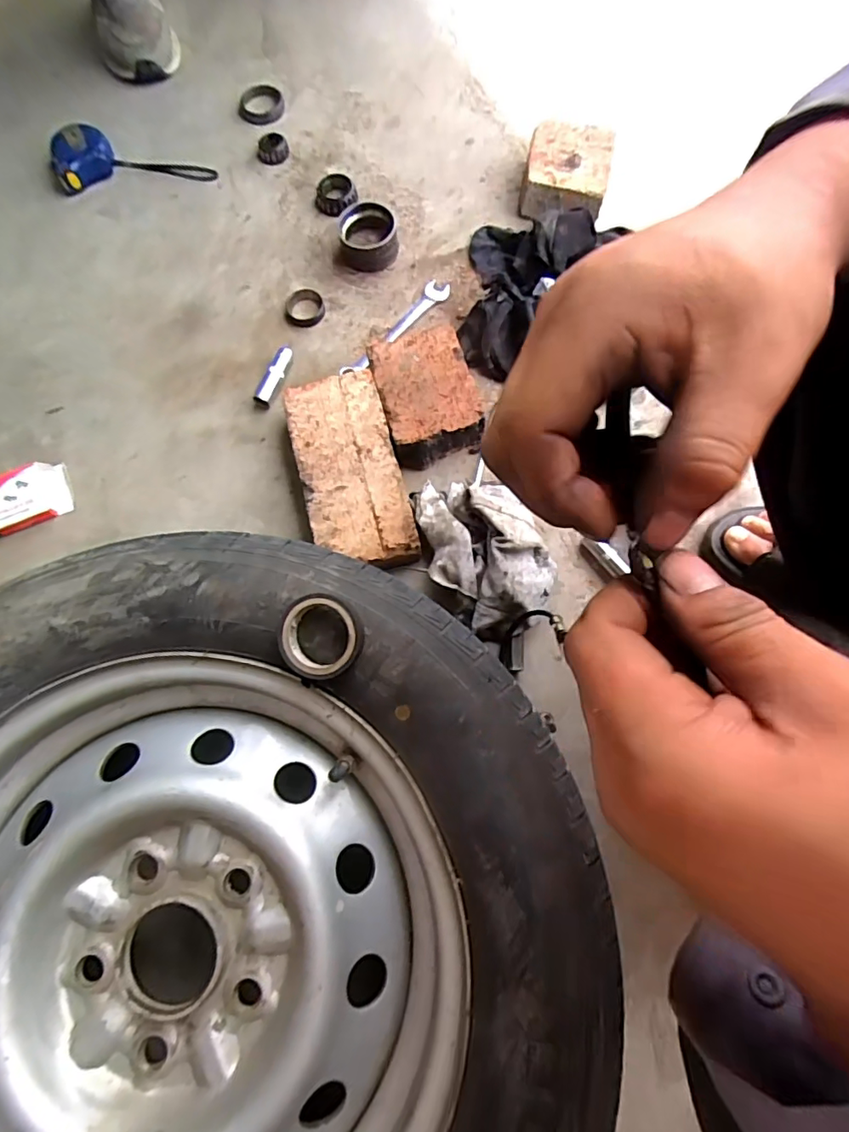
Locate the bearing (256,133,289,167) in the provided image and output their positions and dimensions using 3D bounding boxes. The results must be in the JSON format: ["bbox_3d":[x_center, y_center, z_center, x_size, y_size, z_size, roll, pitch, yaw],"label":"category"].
[{"bbox_3d":[-0.220,-0.603,0.770,0.043,0.018,0.052,-9,74,-1],"label":"bearing"}]

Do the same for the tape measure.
[{"bbox_3d":[-0.416,-0.580,0.760,0.233,0.035,0.086,5,74,3],"label":"tape measure"}]

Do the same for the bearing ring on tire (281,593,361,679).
[{"bbox_3d":[-0.073,0.052,0.377,0.056,0.024,0.055,0,74,1],"label":"bearing ring on tire"}]

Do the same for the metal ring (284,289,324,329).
[{"bbox_3d":[-0.157,-0.334,0.696,0.051,0.011,0.057,-9,74,-1],"label":"metal ring"}]

